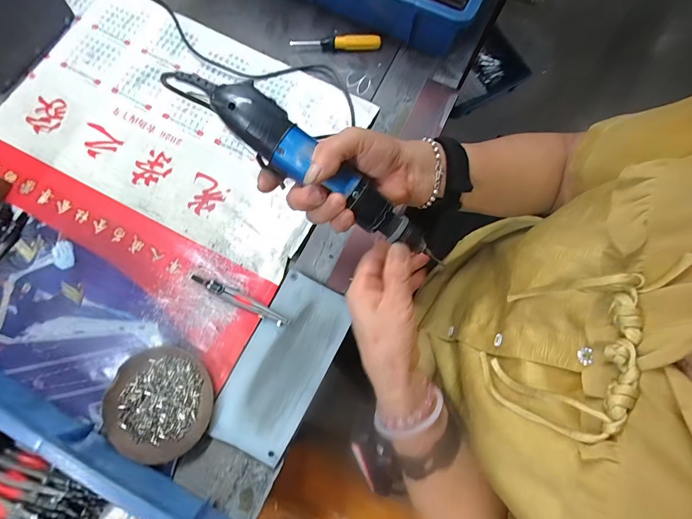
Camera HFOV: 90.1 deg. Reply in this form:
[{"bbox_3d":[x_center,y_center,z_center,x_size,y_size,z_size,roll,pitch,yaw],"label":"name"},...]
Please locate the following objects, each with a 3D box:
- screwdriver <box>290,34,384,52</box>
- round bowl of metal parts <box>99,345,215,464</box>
[{"bbox_3d":[-0.014,-0.300,0.477,0.122,0.015,0.015,-1,78,0],"label":"screwdriver"},{"bbox_3d":[-0.203,0.156,0.378,0.112,0.015,0.110,0,78,0],"label":"round bowl of metal parts"}]

